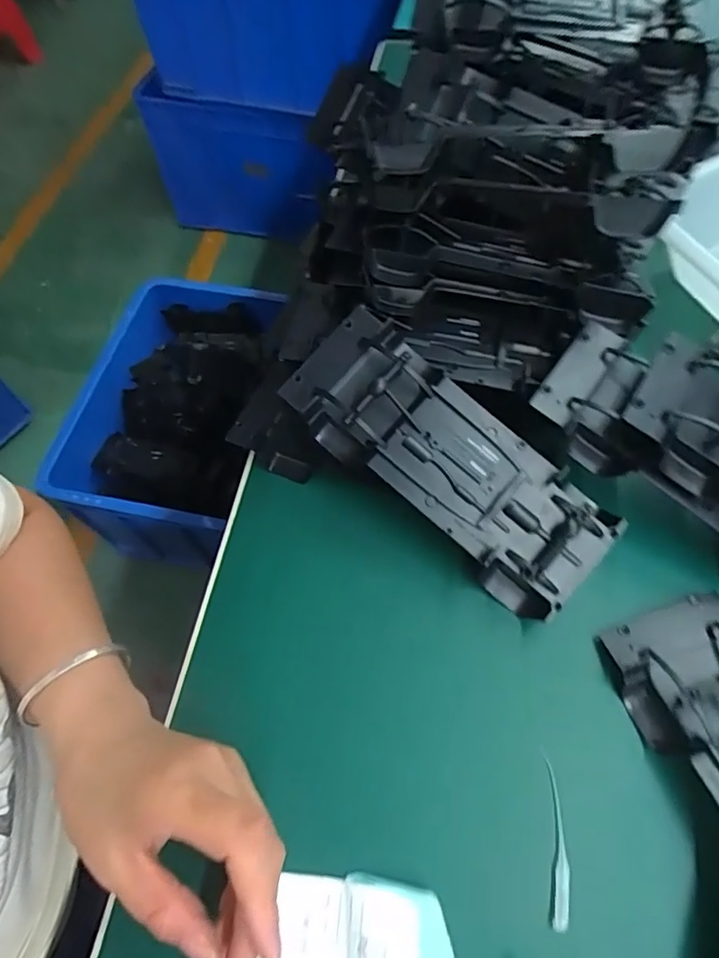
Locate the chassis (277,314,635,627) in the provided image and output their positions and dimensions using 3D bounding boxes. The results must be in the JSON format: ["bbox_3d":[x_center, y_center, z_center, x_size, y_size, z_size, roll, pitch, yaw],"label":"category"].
[{"bbox_3d":[0.048,-0.011,0.306,0.195,0.045,0.070,41,70,6],"label":"chassis"}]

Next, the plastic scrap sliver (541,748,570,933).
[{"bbox_3d":[0.091,0.165,0.250,0.008,0.004,0.068,-3,57,17],"label":"plastic scrap sliver"}]

